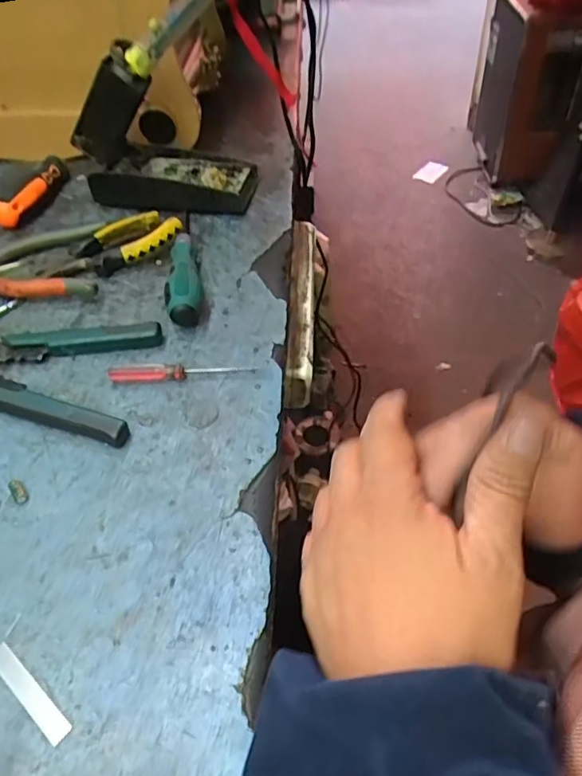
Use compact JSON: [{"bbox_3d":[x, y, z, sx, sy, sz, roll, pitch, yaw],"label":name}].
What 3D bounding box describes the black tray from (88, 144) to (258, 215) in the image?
[{"bbox_3d":[-0.116,-0.220,0.608,0.161,0.033,0.079,8,50,11],"label":"black tray"}]

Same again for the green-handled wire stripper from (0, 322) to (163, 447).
[{"bbox_3d":[-0.190,-0.022,0.457,0.181,0.018,0.106,12,51,15],"label":"green-handled wire stripper"}]

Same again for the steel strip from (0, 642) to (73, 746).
[{"bbox_3d":[-0.141,0.161,0.311,0.066,0.004,0.011,31,58,27],"label":"steel strip"}]

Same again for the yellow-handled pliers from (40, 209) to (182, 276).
[{"bbox_3d":[-0.164,-0.131,0.542,0.120,0.025,0.052,-33,56,-24],"label":"yellow-handled pliers"}]

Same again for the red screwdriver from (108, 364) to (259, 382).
[{"bbox_3d":[-0.084,-0.014,0.447,0.110,0.012,0.011,-7,49,-1],"label":"red screwdriver"}]

